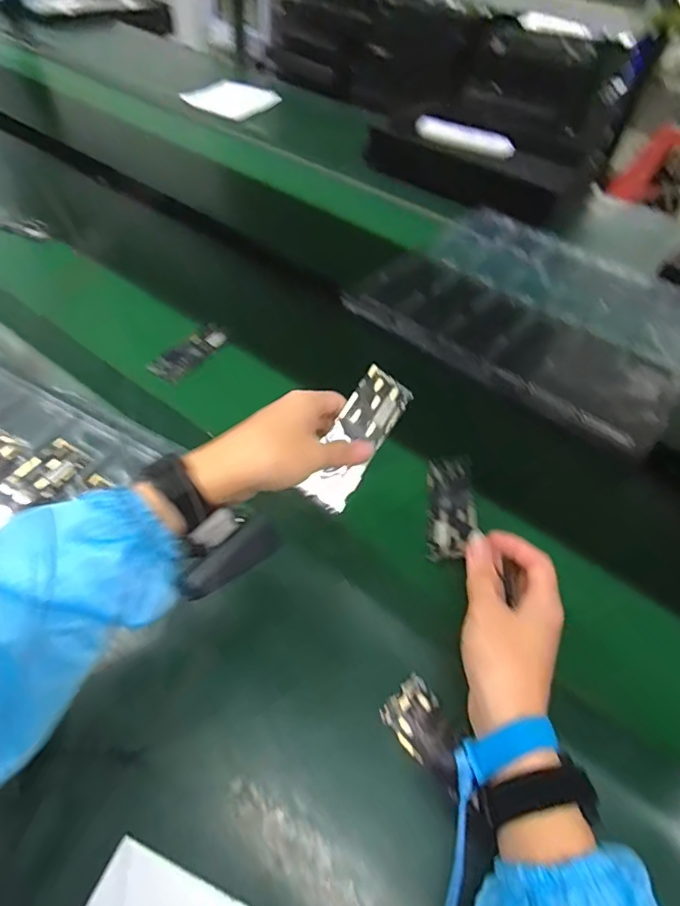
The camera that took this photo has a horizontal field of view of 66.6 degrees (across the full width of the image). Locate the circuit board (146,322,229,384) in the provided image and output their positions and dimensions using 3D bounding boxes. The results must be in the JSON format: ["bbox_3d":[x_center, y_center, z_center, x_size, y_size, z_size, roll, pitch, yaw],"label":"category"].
[{"bbox_3d":[-0.189,-0.133,0.661,0.037,0.018,0.115,27,52,17],"label":"circuit board"}]

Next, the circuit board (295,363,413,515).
[{"bbox_3d":[0.014,-0.012,0.439,0.045,0.008,0.127,34,76,-10],"label":"circuit board"}]

